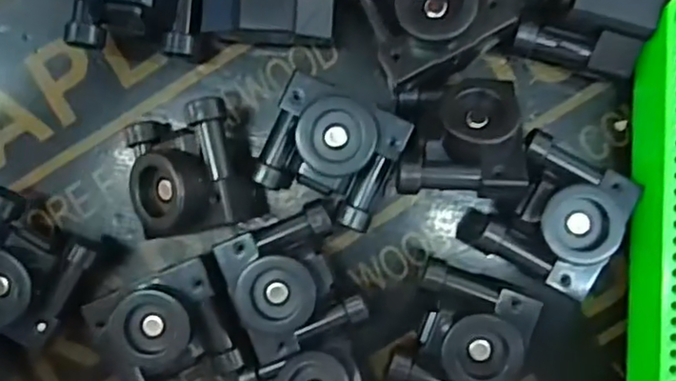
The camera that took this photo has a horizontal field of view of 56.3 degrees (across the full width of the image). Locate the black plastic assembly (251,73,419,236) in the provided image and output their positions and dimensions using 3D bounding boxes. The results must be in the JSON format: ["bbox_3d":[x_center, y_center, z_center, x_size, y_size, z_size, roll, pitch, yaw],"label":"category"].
[{"bbox_3d":[-0.003,-0.016,0.267,0.052,0.038,0.048,26,93,0],"label":"black plastic assembly"}]

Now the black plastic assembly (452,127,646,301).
[{"bbox_3d":[0.088,0.008,0.261,0.057,0.027,0.052,29,93,0],"label":"black plastic assembly"}]

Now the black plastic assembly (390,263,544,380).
[{"bbox_3d":[0.052,0.063,0.267,0.048,0.039,0.052,20,93,0],"label":"black plastic assembly"}]

